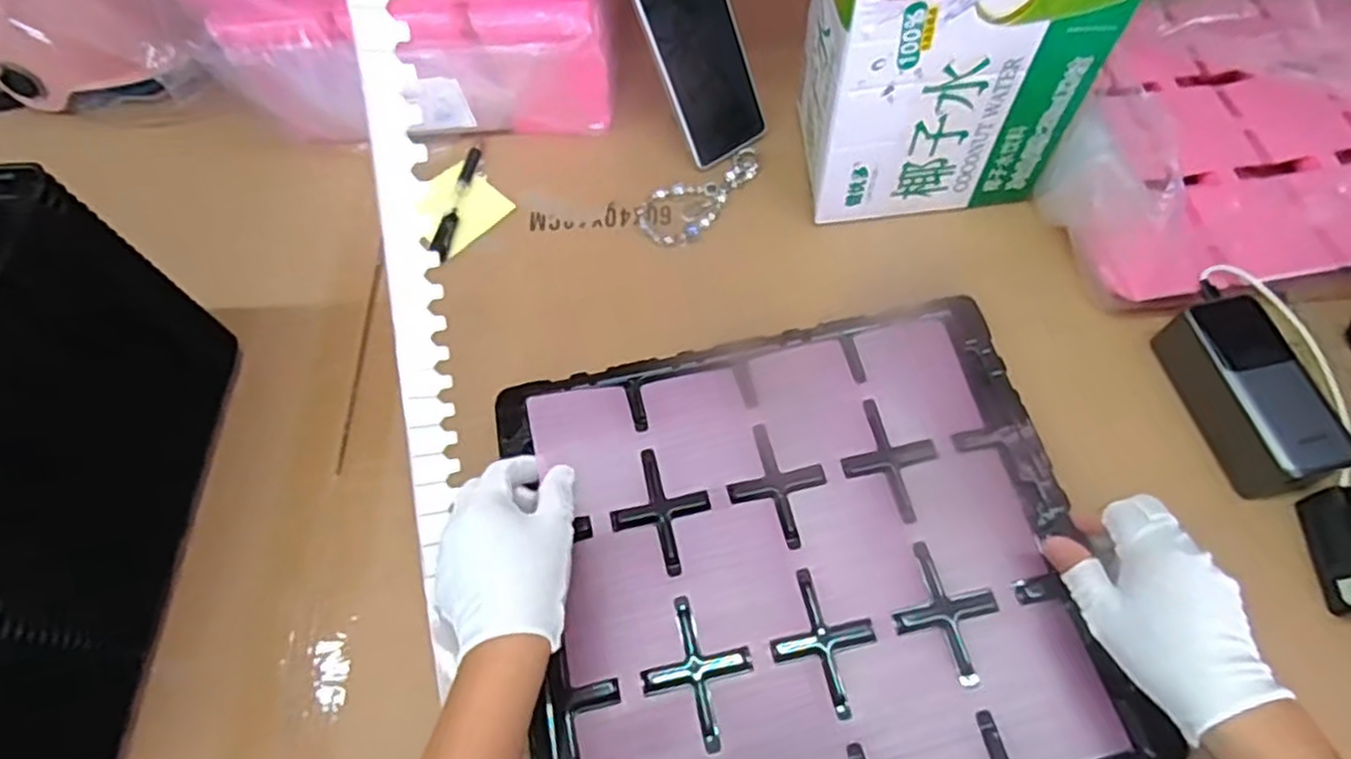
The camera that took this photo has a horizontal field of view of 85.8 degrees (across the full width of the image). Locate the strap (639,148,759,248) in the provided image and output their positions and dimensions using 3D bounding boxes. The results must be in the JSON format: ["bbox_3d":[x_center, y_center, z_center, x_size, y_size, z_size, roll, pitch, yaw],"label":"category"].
[{"bbox_3d":[0.027,-0.154,0.617,0.119,0.006,0.060,-26,66,-11],"label":"strap"}]

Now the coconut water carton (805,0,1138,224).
[{"bbox_3d":[0.196,-0.245,0.541,0.180,0.201,0.154,1,64,2],"label":"coconut water carton"}]

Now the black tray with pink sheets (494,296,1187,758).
[{"bbox_3d":[0.082,0.120,0.478,0.356,0.021,0.333,-10,64,-3],"label":"black tray with pink sheets"}]

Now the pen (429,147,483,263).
[{"bbox_3d":[-0.191,-0.155,0.633,0.017,0.013,0.118,6,65,5],"label":"pen"}]

